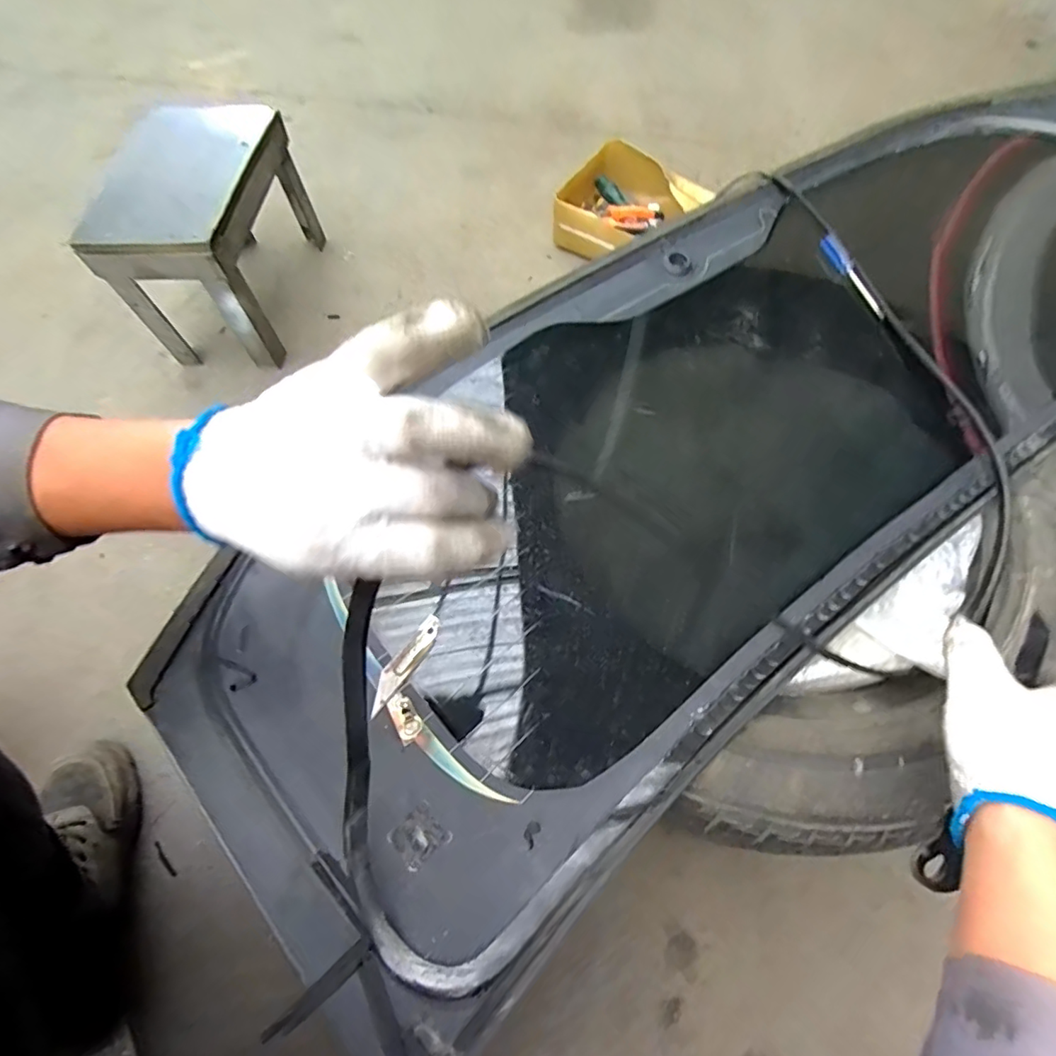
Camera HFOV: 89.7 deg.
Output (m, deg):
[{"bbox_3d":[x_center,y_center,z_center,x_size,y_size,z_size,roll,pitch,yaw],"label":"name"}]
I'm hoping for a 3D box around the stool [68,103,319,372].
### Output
[{"bbox_3d":[-0.475,-0.456,0.821,0.179,0.209,0.338,3,63,2],"label":"stool"}]

